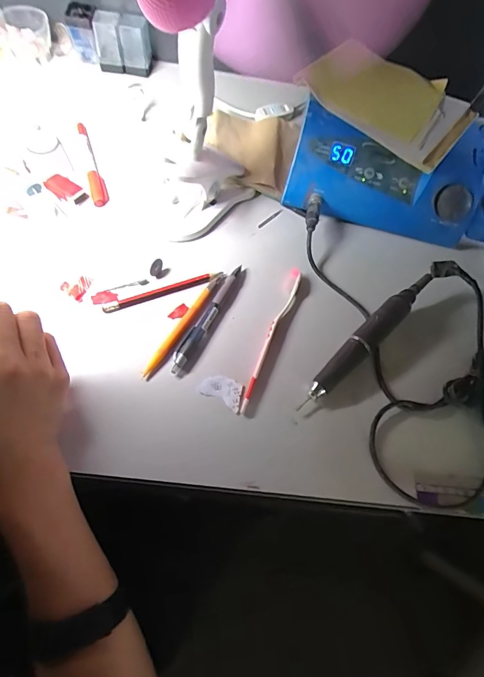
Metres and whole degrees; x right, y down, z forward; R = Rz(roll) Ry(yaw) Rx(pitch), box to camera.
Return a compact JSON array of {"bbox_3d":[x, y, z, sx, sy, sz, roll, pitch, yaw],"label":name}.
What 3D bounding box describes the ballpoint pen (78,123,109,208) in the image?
[{"bbox_3d":[-0.184,-0.216,0.479,0.018,0.017,0.140,-15,68,-14],"label":"ballpoint pen"}]

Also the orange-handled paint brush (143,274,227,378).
[{"bbox_3d":[-0.058,-0.018,0.398,0.012,0.005,0.135,31,65,8],"label":"orange-handled paint brush"}]

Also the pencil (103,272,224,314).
[{"bbox_3d":[-0.081,-0.050,0.412,0.125,0.008,0.012,-18,69,-15],"label":"pencil"}]

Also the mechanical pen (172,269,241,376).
[{"bbox_3d":[-0.034,-0.023,0.402,0.014,0.011,0.133,30,65,7],"label":"mechanical pen"}]

